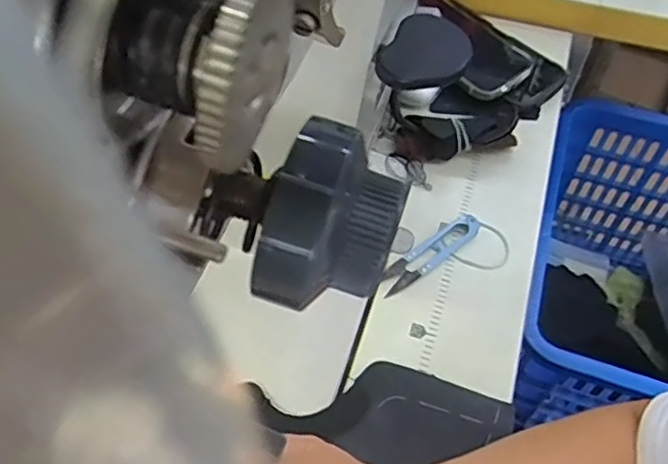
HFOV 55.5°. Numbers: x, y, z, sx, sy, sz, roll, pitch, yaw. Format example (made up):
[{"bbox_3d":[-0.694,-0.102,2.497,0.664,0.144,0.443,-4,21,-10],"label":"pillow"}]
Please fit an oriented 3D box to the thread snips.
[{"bbox_3d":[0.077,0.016,0.504,0.098,0.009,0.024,-34,61,-24],"label":"thread snips"}]

